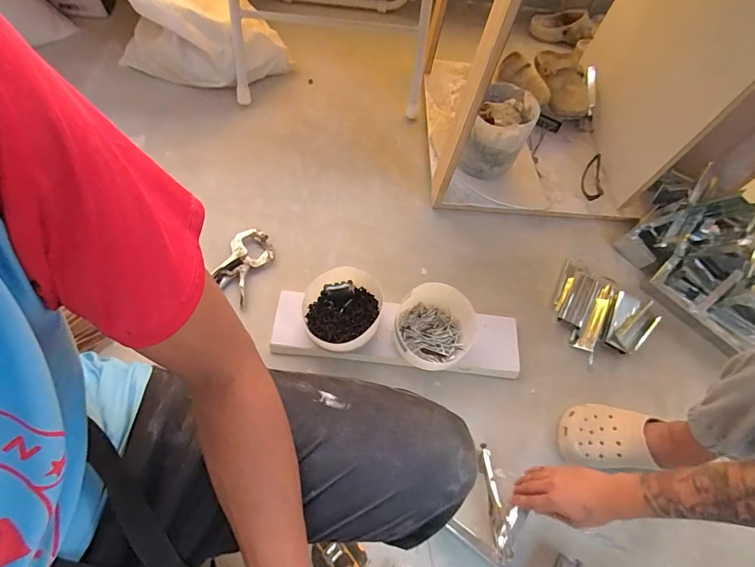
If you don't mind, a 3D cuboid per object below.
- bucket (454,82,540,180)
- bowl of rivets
[{"bbox_3d":[0.287,-0.348,0.937,0.123,0.170,0.148,24,63,6],"label":"bucket"},{"bbox_3d":[0.112,0.090,0.761,0.150,0.086,0.154,3,63,-6],"label":"bowl of rivets"}]

